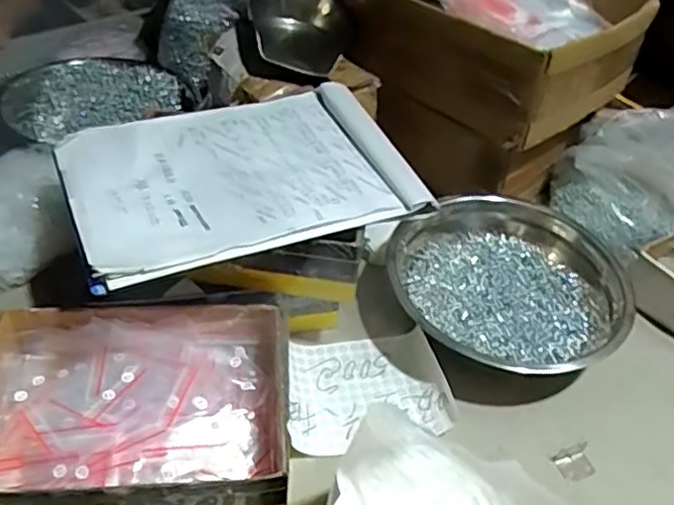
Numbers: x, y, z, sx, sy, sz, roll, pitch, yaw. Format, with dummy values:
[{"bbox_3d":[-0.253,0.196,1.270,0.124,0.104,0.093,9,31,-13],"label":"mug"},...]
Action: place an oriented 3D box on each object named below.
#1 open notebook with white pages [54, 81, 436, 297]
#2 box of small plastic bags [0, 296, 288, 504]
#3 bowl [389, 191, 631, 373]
[{"bbox_3d":[-0.084,-0.076,0.618,0.320,0.028,0.215,-15,47,-21],"label":"open notebook with white pages"},{"bbox_3d":[-0.182,0.136,0.555,0.276,0.073,0.191,1,43,-6],"label":"box of small plastic bags"},{"bbox_3d":[0.187,0.039,0.684,0.206,0.088,0.224,-25,51,-29],"label":"bowl"}]

